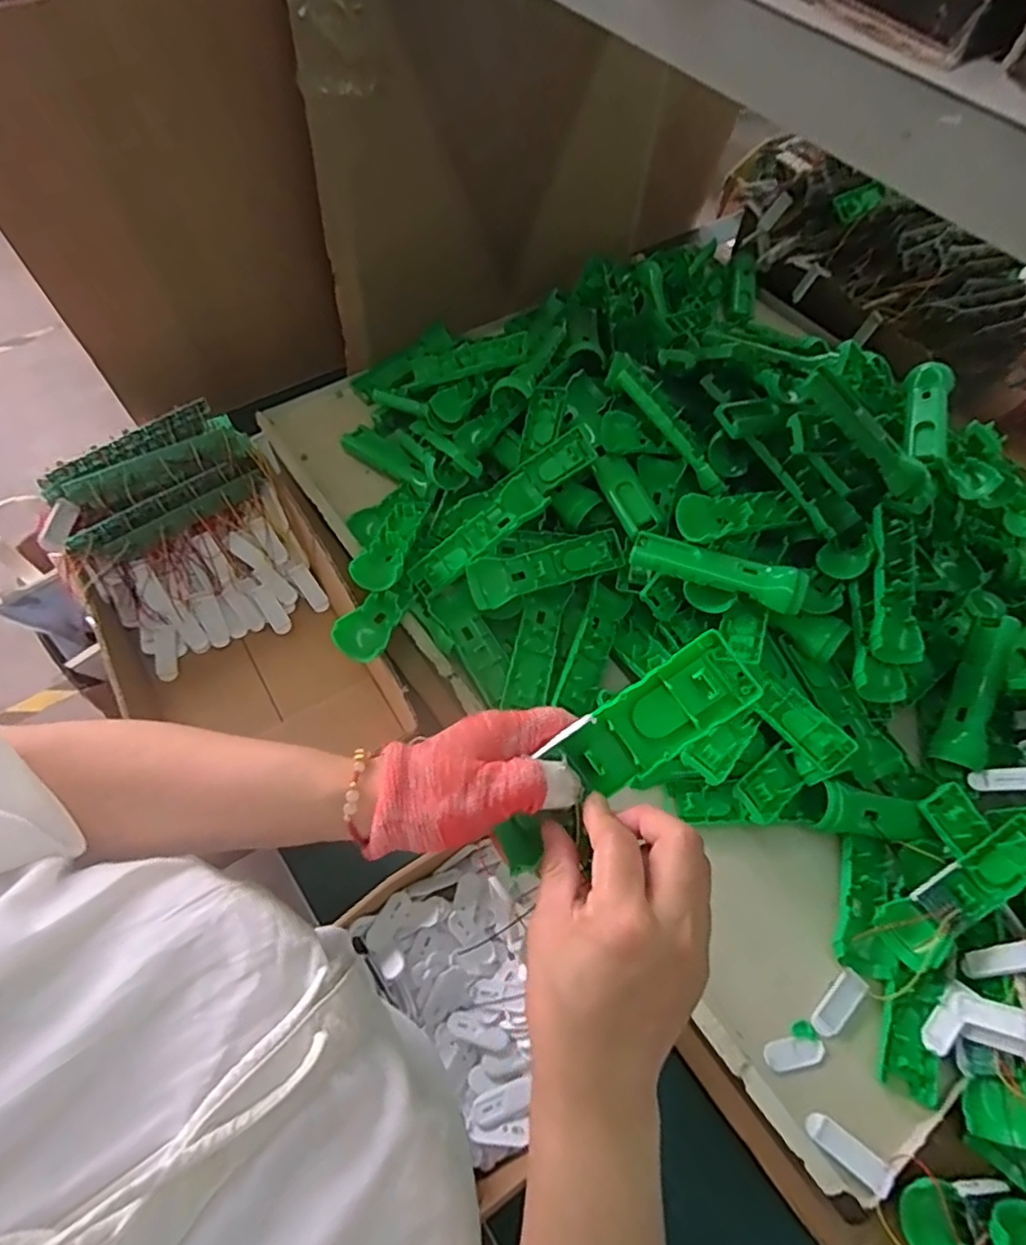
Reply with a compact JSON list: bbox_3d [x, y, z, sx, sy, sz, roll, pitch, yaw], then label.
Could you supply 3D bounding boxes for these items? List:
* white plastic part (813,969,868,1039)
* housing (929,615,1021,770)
[{"bbox_3d":[0.275,0.321,0.531,0.060,0.005,0.023,-38,69,-22],"label":"white plastic part"},{"bbox_3d":[0.466,0.069,0.631,0.049,0.041,0.159,22,84,9],"label":"housing"}]

